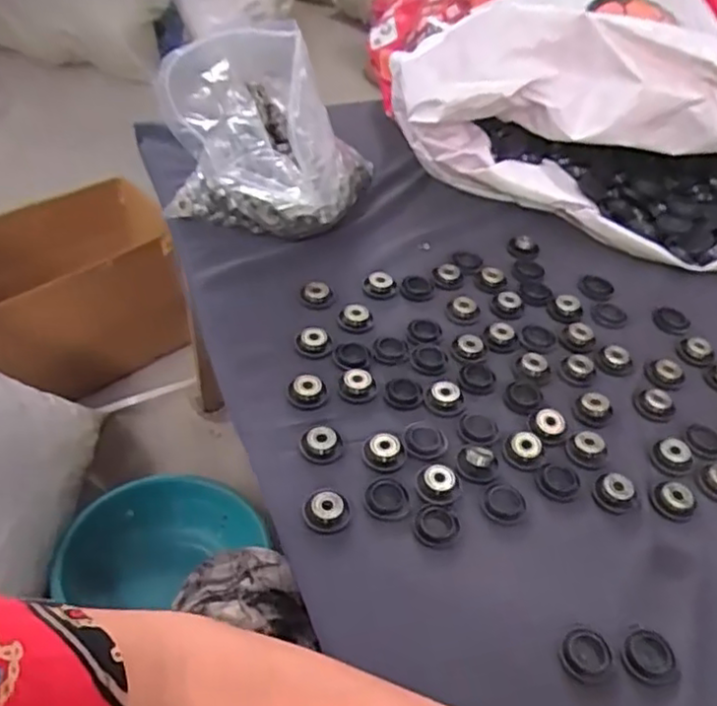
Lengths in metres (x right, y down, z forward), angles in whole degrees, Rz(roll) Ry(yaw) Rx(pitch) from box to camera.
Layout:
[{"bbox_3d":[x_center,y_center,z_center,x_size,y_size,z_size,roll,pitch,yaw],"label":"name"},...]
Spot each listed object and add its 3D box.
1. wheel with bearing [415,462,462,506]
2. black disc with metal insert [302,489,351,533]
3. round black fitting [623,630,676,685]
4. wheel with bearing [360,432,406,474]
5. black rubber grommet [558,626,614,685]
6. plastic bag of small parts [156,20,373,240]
[{"bbox_3d":[0.059,0.094,0.501,0.031,0.007,0.032,3,45,-3],"label":"wheel with bearing"},{"bbox_3d":[-0.022,0.110,0.480,0.032,0.010,0.031,3,45,-3],"label":"black disc with metal insert"},{"bbox_3d":[0.183,0.190,0.430,0.030,0.006,0.032,21,47,14],"label":"round black fitting"},{"bbox_3d":[0.019,0.073,0.516,0.032,0.010,0.032,3,45,-3],"label":"wheel with bearing"},{"bbox_3d":[0.142,0.188,0.428,0.031,0.006,0.033,3,45,-3],"label":"black rubber grommet"},{"bbox_3d":[-0.092,-0.227,0.675,0.199,0.179,0.164,20,47,13],"label":"plastic bag of small parts"}]

